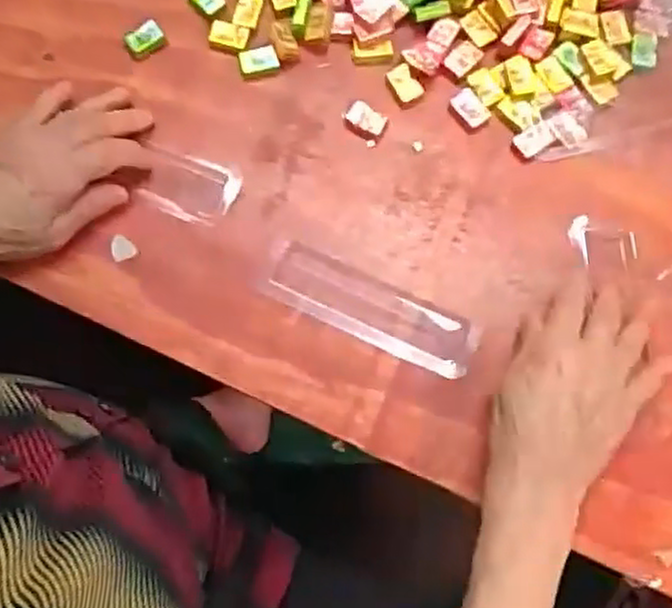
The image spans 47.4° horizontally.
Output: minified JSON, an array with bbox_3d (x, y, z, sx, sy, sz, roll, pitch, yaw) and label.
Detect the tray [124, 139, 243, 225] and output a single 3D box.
[{"bbox_3d":[-0.094,-0.075,0.492,0.060,0.007,0.041,18,75,5],"label":"tray"}]

